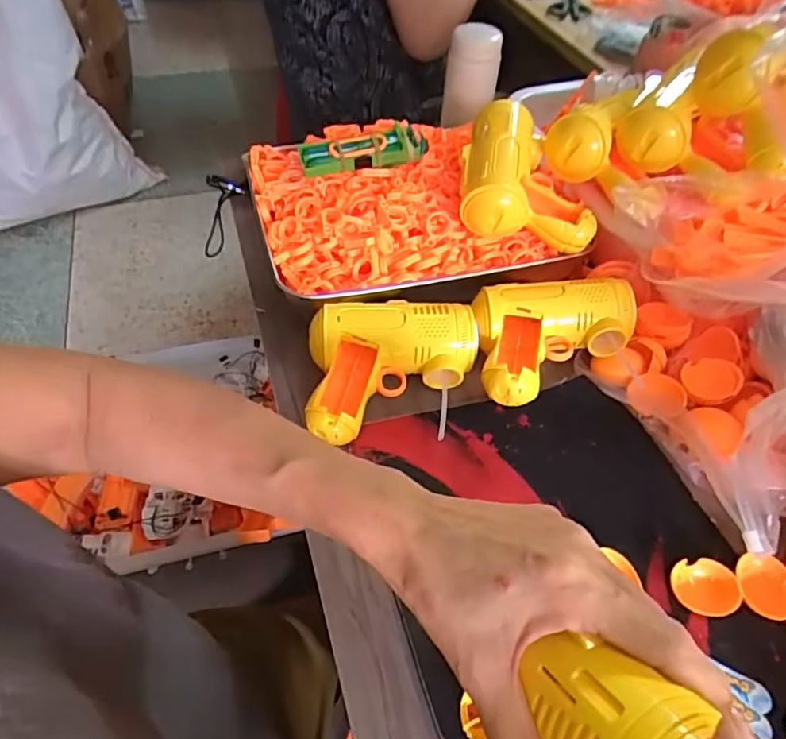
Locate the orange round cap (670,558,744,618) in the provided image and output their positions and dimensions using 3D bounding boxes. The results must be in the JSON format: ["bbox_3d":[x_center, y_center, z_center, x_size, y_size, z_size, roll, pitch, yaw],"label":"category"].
[{"bbox_3d":[0.203,0.142,0.364,0.039,0.009,0.034,-1,50,-3],"label":"orange round cap"}]

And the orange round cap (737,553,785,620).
[{"bbox_3d":[0.242,0.141,0.367,0.035,0.010,0.042,10,51,5],"label":"orange round cap"}]

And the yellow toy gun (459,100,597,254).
[{"bbox_3d":[0.123,-0.176,0.515,0.120,0.073,0.124,8,50,4],"label":"yellow toy gun"}]

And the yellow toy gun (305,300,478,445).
[{"bbox_3d":[0.002,-0.003,0.445,0.136,0.045,0.116,0,50,-3],"label":"yellow toy gun"}]

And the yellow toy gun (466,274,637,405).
[{"bbox_3d":[0.134,-0.026,0.457,0.131,0.043,0.108,-2,50,-4],"label":"yellow toy gun"}]

